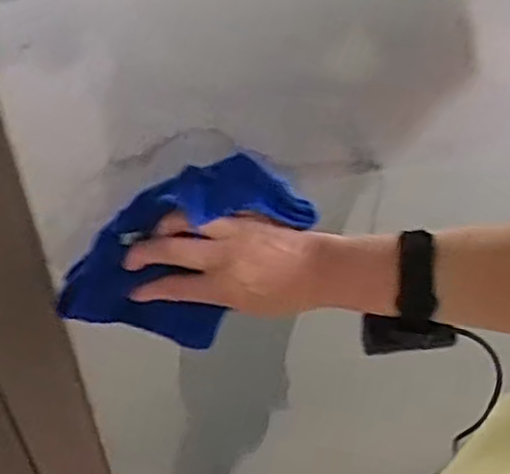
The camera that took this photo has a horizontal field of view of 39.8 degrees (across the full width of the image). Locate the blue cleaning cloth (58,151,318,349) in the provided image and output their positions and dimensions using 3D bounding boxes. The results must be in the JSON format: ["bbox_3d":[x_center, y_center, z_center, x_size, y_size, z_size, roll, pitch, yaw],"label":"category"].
[{"bbox_3d":[-0.051,0.015,0.522,0.179,0.121,0.028,-43,31,18],"label":"blue cleaning cloth"}]

